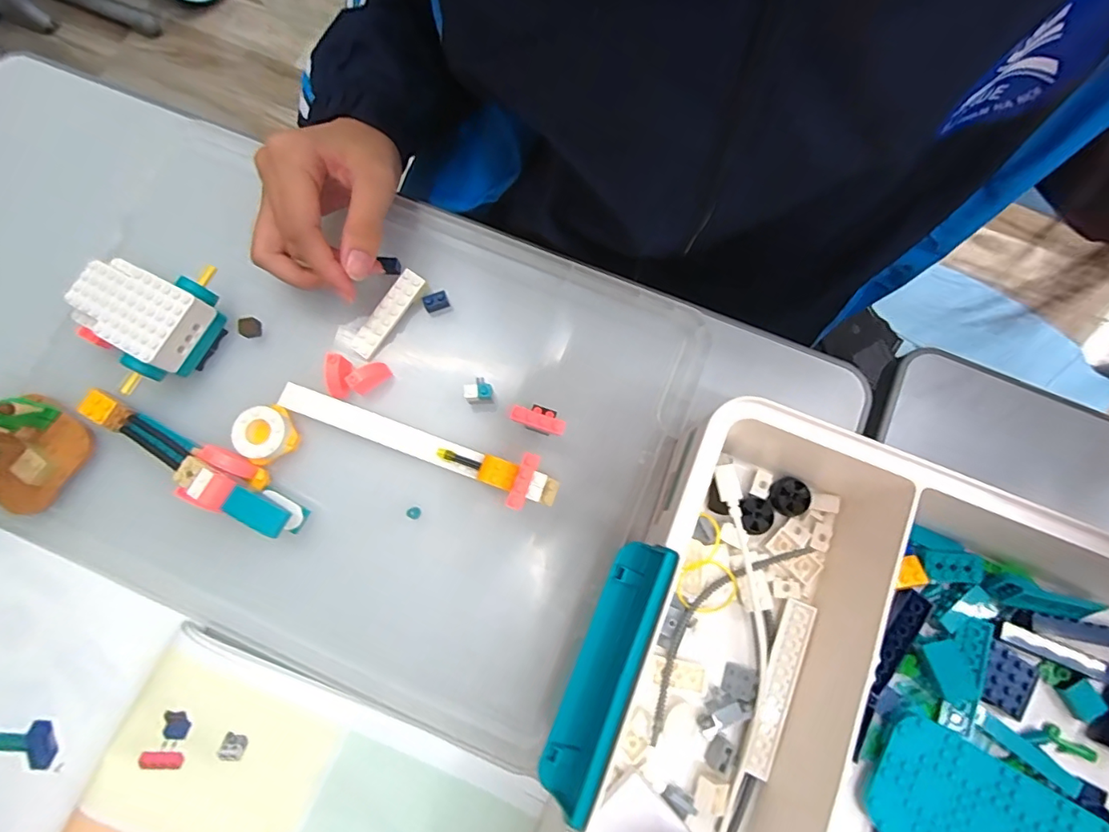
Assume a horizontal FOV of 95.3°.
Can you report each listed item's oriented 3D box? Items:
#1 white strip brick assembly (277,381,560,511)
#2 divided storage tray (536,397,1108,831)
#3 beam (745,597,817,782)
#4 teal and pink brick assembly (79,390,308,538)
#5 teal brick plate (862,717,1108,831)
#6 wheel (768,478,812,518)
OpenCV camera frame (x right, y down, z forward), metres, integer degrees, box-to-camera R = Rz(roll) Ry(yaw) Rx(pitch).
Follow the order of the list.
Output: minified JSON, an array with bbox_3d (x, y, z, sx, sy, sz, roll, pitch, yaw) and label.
[{"bbox_3d":[-0.084,0.015,0.307,0.178,0.043,0.028,21,79,4],"label":"white strip brick assembly"},{"bbox_3d":[0.210,0.205,0.249,0.429,0.077,0.316,21,79,4],"label":"divided storage tray"},{"bbox_3d":[0.125,0.151,0.282,0.014,0.007,0.095,21,79,4],"label":"beam"},{"bbox_3d":[-0.214,0.011,0.300,0.155,0.041,0.065,21,79,4],"label":"teal and pink brick assembly"},{"bbox_3d":[0.227,0.215,0.266,0.124,0.009,0.062,29,80,5],"label":"teal brick plate"},{"bbox_3d":[0.141,0.048,0.304,0.022,0.010,0.023,0,78,0],"label":"wheel"}]

